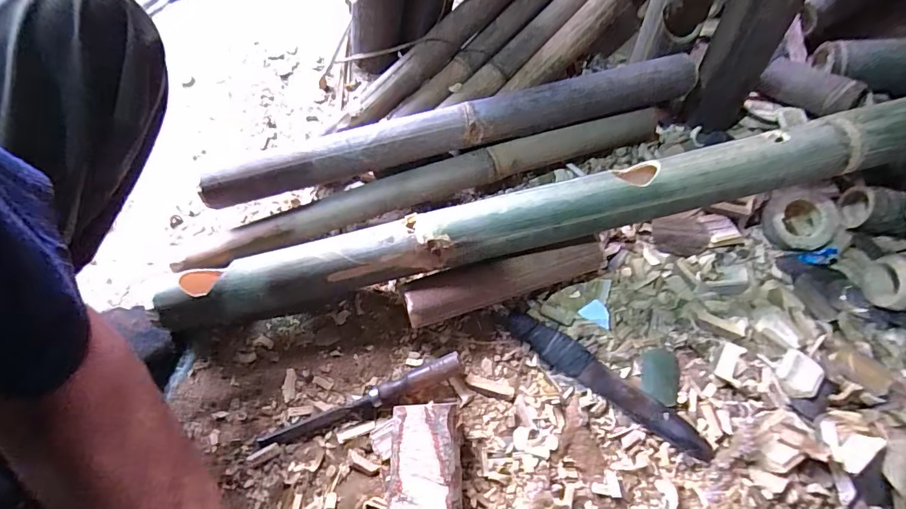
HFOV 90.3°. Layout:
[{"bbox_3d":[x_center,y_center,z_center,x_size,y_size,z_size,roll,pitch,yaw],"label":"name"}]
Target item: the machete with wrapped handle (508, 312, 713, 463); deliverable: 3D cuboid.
[{"bbox_3d":[0.173,0.147,0.513,0.250,0.023,0.039,34,71,16],"label":"machete with wrapped handle"}]

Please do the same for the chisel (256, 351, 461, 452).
[{"bbox_3d":[-0.105,0.170,0.514,0.240,0.021,0.023,-21,66,-8],"label":"chisel"}]

